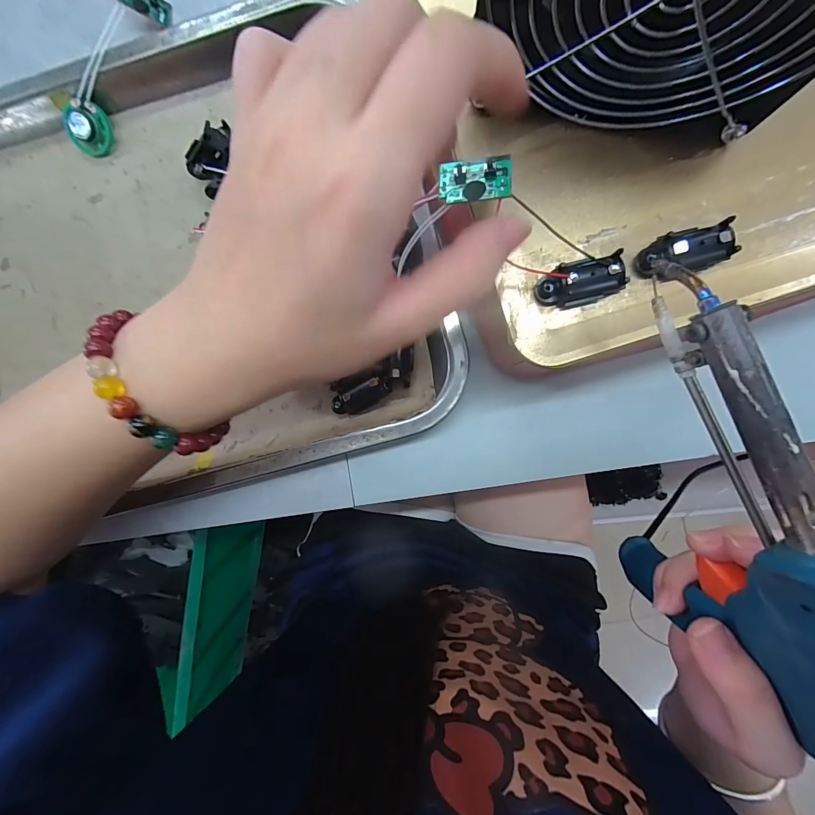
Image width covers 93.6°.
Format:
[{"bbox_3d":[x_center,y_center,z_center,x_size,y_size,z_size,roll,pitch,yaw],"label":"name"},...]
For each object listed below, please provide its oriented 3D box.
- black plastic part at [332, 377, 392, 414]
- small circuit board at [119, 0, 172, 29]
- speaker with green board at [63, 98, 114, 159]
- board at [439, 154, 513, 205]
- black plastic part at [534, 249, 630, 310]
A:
[{"bbox_3d":[-0.028,-0.006,0.229,0.035,0.010,0.014,-28,90,3],"label":"black plastic part"},{"bbox_3d":[-0.158,-0.243,0.229,0.028,0.004,0.017,5,88,-39],"label":"small circuit board"},{"bbox_3d":[-0.194,-0.169,0.232,0.026,0.007,0.028,26,117,-24],"label":"speaker with green board"},{"bbox_3d":[0.027,-0.092,0.155,0.028,0.005,0.017,-2,91,2],"label":"board"},{"bbox_3d":[0.074,-0.053,0.164,0.034,0.013,0.016,-13,91,3],"label":"black plastic part"}]

